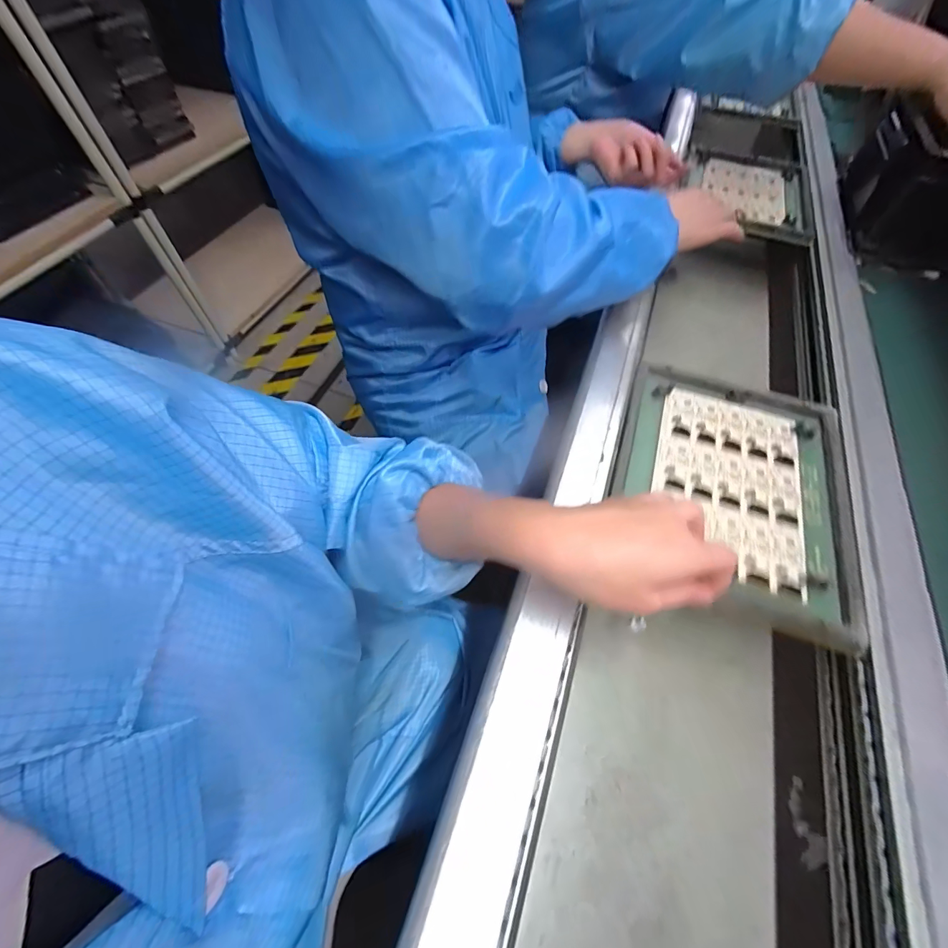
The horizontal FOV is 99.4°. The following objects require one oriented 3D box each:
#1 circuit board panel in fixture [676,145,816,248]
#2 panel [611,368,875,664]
[{"bbox_3d":[0.443,-0.464,0.661,0.190,0.026,0.257,18,58,10],"label":"circuit board panel in fixture"},{"bbox_3d":[0.235,0.010,0.375,0.194,0.034,0.230,18,59,11],"label":"panel"}]

